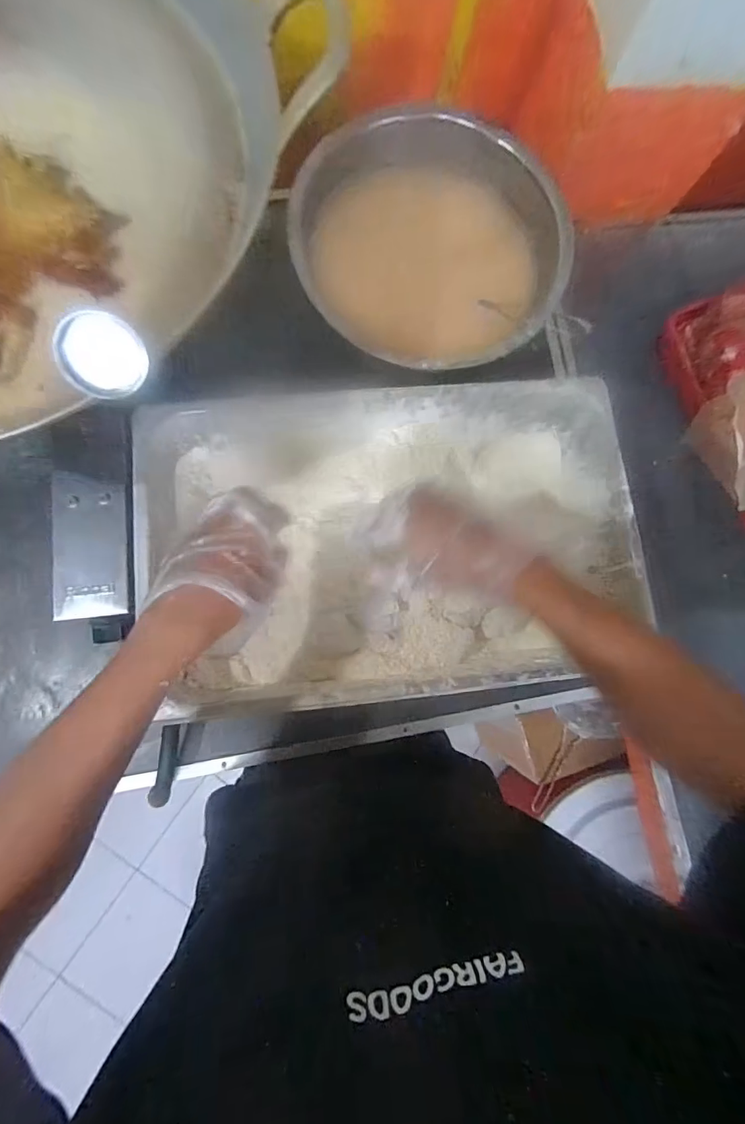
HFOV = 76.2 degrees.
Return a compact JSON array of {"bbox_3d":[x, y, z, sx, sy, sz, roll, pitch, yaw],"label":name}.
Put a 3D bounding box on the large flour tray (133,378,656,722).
[{"bbox_3d":[0.020,-0.019,0.542,0.516,0.119,0.325,-7,83,-7],"label":"large flour tray"}]

